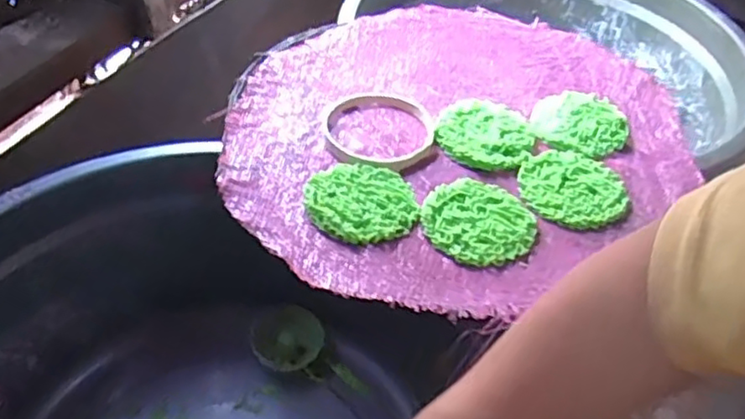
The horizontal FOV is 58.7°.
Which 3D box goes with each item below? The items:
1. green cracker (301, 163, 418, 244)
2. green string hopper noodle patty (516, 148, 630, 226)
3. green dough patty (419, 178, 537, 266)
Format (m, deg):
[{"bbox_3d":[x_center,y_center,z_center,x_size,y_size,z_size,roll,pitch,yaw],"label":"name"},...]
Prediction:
[{"bbox_3d":[-0.008,-0.007,0.463,0.077,0.007,0.075,3,46,-3],"label":"green cracker"},{"bbox_3d":[0.149,-0.018,0.496,0.076,0.010,0.079,3,46,-3],"label":"green string hopper noodle patty"},{"bbox_3d":[0.073,0.007,0.464,0.075,0.011,0.078,-4,47,-9],"label":"green dough patty"}]

